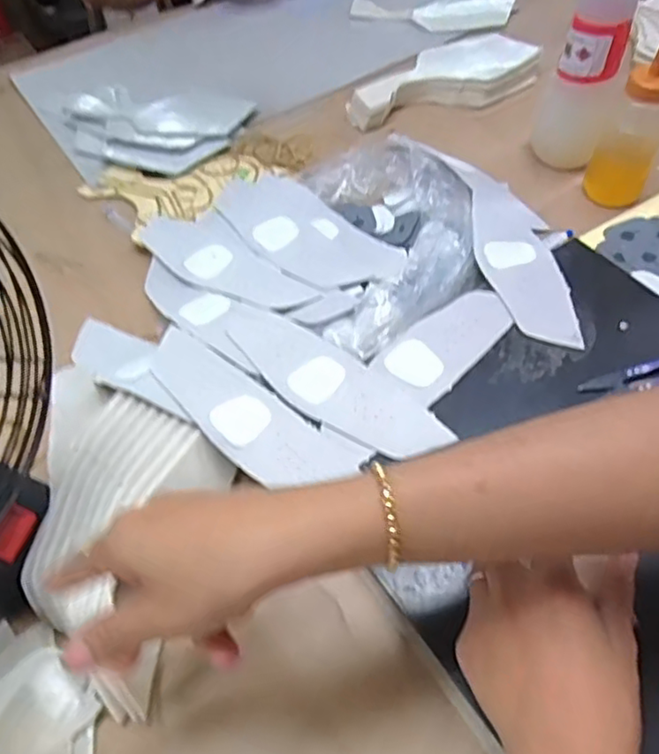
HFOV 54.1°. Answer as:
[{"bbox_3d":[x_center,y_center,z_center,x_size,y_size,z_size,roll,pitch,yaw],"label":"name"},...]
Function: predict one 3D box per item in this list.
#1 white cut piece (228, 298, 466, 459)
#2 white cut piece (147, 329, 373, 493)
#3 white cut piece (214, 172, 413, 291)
[{"bbox_3d":[-0.007,0.000,0.464,0.197,0.006,0.056,35,63,27],"label":"white cut piece"},{"bbox_3d":[-0.063,0.024,0.445,0.176,0.017,0.059,28,57,25],"label":"white cut piece"},{"bbox_3d":[-0.024,-0.129,0.573,0.204,0.011,0.085,37,62,27],"label":"white cut piece"}]

